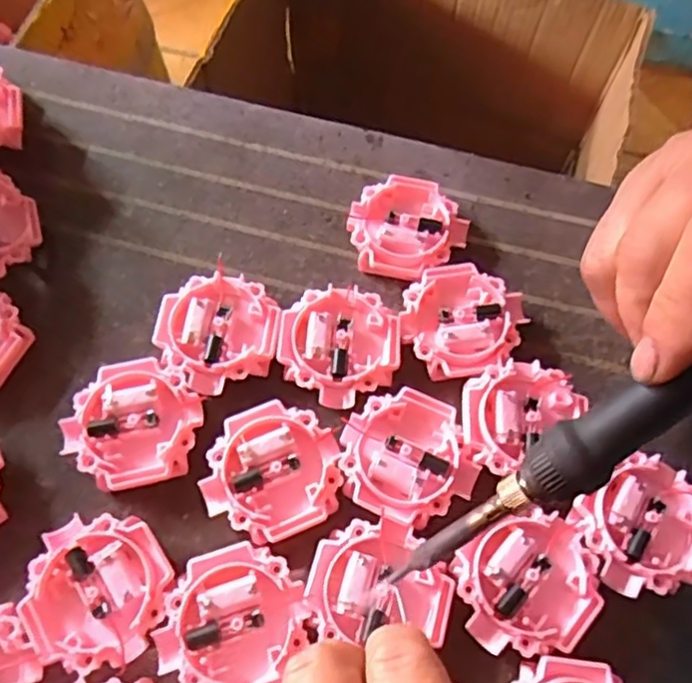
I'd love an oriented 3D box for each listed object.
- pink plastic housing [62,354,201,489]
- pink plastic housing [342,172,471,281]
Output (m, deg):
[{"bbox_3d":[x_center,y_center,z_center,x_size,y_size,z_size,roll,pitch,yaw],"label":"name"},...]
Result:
[{"bbox_3d":[-0.087,0.034,0.268,0.054,0.015,0.052,-10,67,-5],"label":"pink plastic housing"},{"bbox_3d":[0.030,-0.055,0.310,0.054,0.015,0.050,0,66,-1],"label":"pink plastic housing"}]

